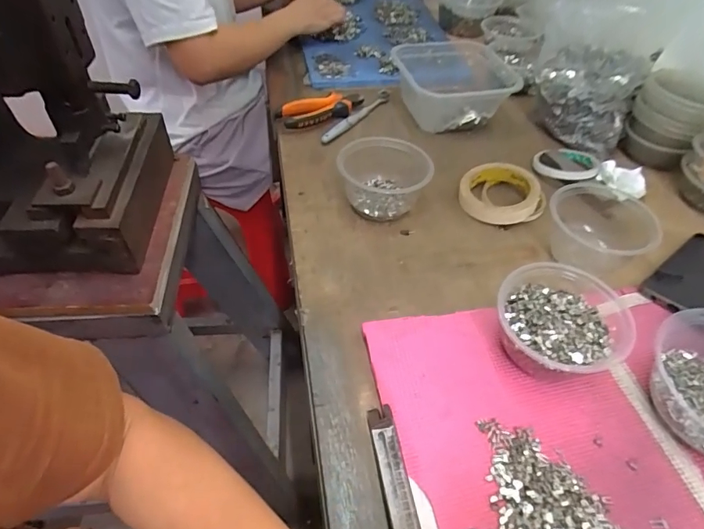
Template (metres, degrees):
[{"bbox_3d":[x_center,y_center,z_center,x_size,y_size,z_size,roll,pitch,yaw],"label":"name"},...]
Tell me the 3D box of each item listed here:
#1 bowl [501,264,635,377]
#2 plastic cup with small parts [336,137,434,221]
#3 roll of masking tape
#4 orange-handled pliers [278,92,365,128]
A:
[{"bbox_3d":[0.193,0.055,0.420,0.107,0.059,0.115,2,48,-2],"label":"bowl"},{"bbox_3d":[0.039,-0.108,0.569,0.119,0.066,0.094,12,48,9],"label":"plastic cup with small parts"},{"bbox_3d":[0.191,-0.095,0.589,0.096,0.031,0.093,0,48,0],"label":"roll of masking tape"},{"bbox_3d":[-0.046,-0.245,0.715,0.149,0.030,0.054,-16,51,-17],"label":"orange-handled pliers"}]

